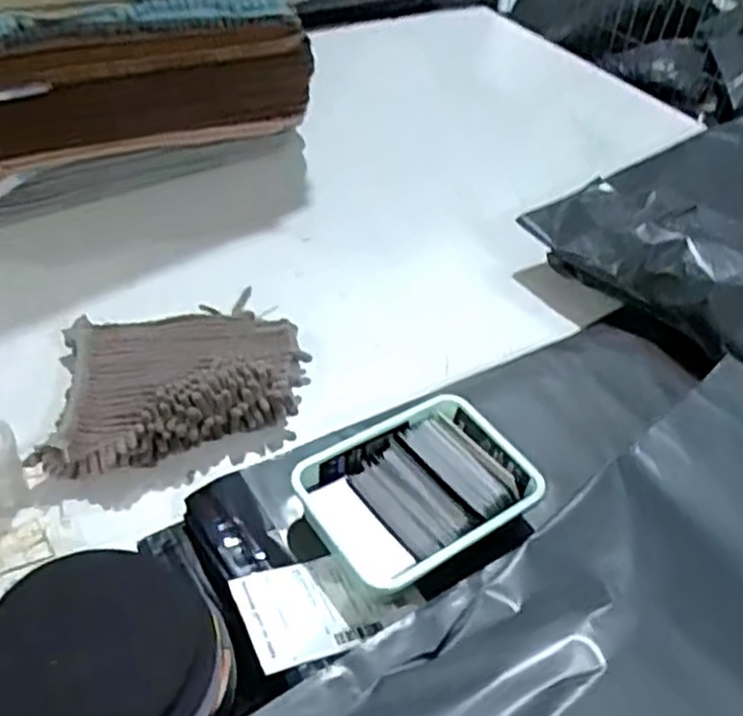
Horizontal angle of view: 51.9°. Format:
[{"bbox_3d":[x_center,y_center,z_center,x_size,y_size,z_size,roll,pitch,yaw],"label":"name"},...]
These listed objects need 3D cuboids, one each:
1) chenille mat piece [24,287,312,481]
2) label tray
[{"bbox_3d":[-0.175,0.010,0.702,0.230,0.046,0.195,-6,46,-12],"label":"chenille mat piece"},{"bbox_3d":[0.041,0.105,0.606,0.170,0.039,0.127,-24,53,-28],"label":"label tray"}]

